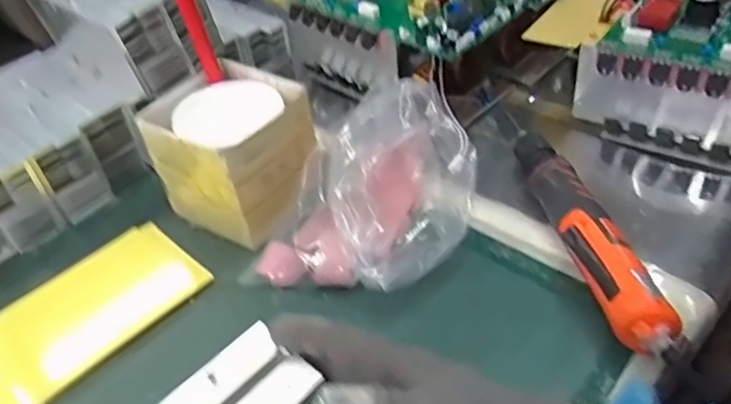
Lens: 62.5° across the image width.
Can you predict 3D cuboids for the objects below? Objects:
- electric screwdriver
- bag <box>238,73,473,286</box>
[{"bbox_3d":[0.169,0.022,0.478,0.045,0.046,0.234,-10,43,-4],"label":"electric screwdriver"},{"bbox_3d":[0.015,-0.011,0.487,0.133,0.093,0.200,21,49,26],"label":"bag"}]

